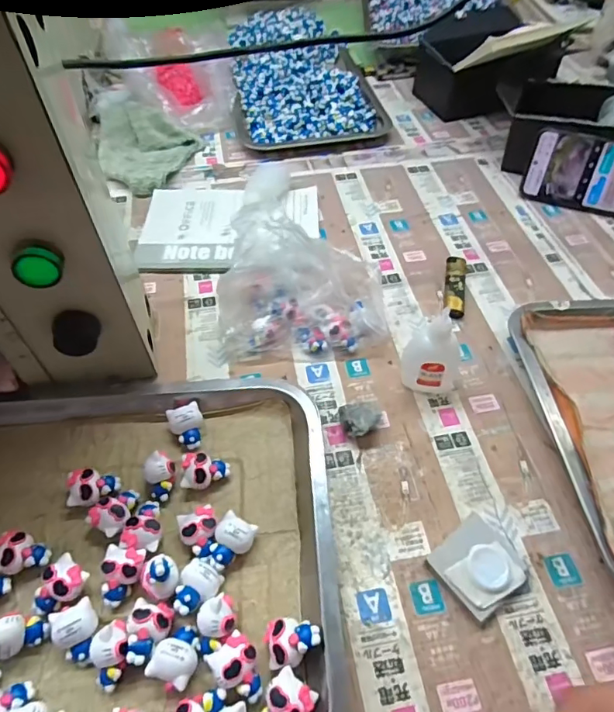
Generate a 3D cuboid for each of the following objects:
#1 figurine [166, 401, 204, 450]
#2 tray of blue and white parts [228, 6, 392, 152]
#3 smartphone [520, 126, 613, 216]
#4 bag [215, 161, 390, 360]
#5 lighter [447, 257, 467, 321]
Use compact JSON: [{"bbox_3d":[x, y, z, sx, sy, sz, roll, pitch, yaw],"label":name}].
[{"bbox_3d":[-0.093,0.054,0.379,0.025,0.019,0.034,-20,56,-14],"label":"figurine"},{"bbox_3d":[-0.014,-0.468,0.787,0.214,0.031,0.426,-6,53,-4],"label":"tray of blue and white parts"},{"bbox_3d":[0.348,-0.213,0.569,0.166,0.080,0.012,20,26,16],"label":"smartphone"},{"bbox_3d":[-0.005,-0.072,0.443,0.149,0.103,0.108,-2,53,-1],"label":"bag"},{"bbox_3d":[0.153,-0.072,0.499,0.019,0.013,0.082,8,54,6],"label":"lighter"}]

